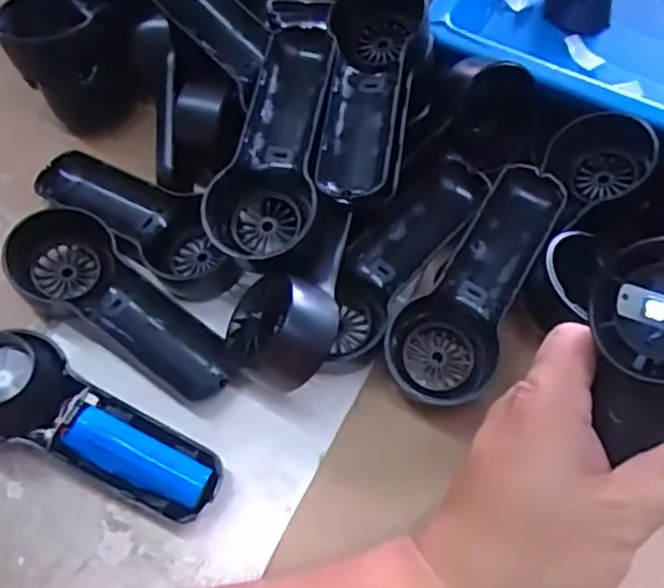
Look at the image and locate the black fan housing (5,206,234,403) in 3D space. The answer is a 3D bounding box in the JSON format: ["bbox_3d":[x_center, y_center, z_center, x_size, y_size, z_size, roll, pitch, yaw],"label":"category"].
[{"bbox_3d":[-0.126,0.008,0.393,0.154,0.031,0.058,37,68,19],"label":"black fan housing"}]

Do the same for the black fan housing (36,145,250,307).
[{"bbox_3d":[-0.121,-0.049,0.427,0.146,0.027,0.052,33,67,17],"label":"black fan housing"}]

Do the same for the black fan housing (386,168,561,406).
[{"bbox_3d":[0.083,-0.007,0.387,0.058,0.024,0.147,28,81,15],"label":"black fan housing"}]

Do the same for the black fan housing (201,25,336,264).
[{"bbox_3d":[-0.027,-0.088,0.388,0.055,0.032,0.148,13,75,7],"label":"black fan housing"}]

